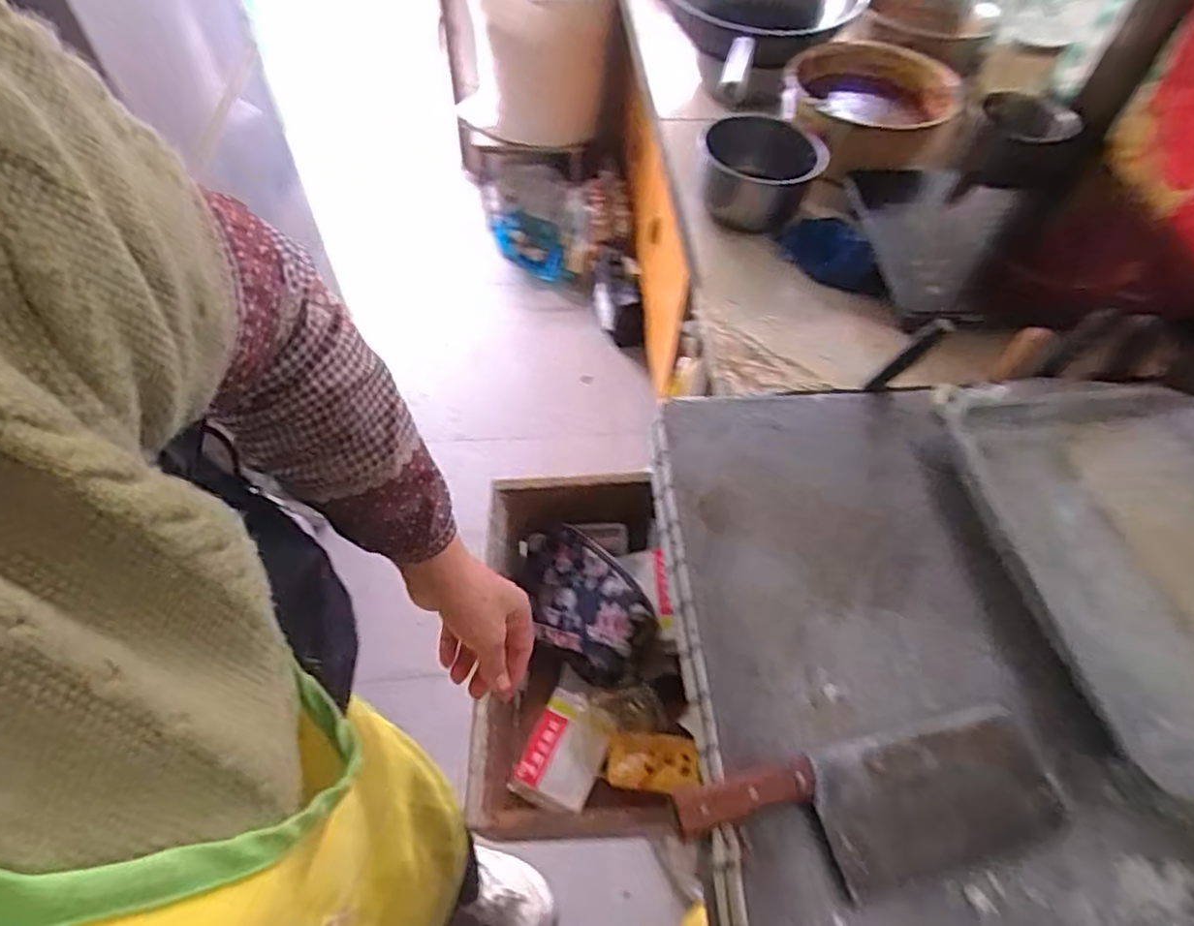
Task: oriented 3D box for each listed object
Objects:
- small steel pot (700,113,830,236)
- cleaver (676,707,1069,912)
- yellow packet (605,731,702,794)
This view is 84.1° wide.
[{"bbox_3d":[0.237,-0.430,0.972,0.173,0.084,0.211,9,56,4],"label":"small steel pot"},{"bbox_3d":[0.214,0.262,0.496,0.293,0.035,0.099,-10,56,-9],"label":"cleaver"},{"bbox_3d":[0.057,0.305,0.674,0.092,0.011,0.053,3,55,0],"label":"yellow packet"}]

